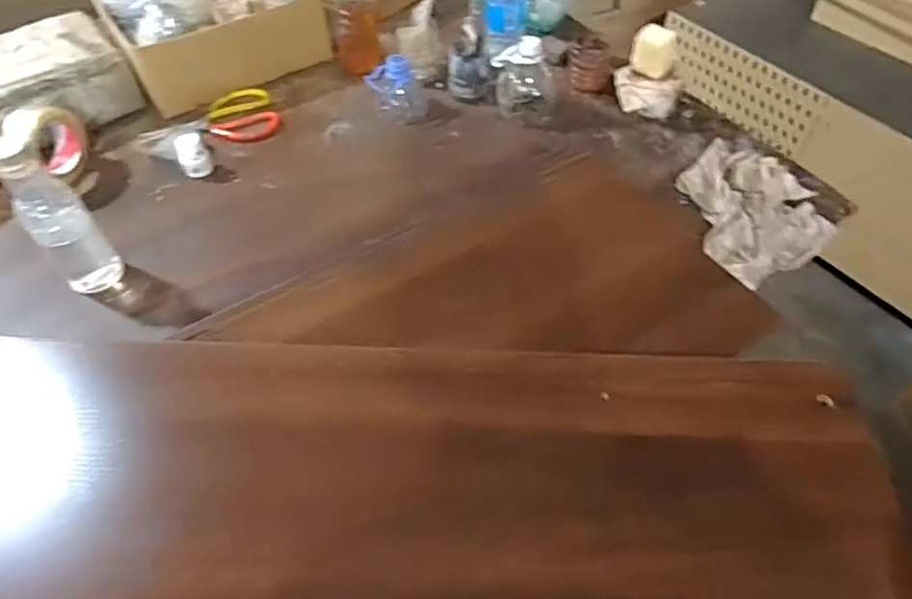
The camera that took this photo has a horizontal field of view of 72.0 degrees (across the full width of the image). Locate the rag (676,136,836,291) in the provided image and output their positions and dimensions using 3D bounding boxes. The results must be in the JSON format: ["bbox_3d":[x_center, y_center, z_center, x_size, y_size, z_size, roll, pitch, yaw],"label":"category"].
[{"bbox_3d":[0.415,-0.137,0.871,0.177,0.039,0.255,-3,52,0],"label":"rag"}]

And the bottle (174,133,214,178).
[{"bbox_3d":[-0.386,-0.211,0.922,0.044,0.052,0.038,-28,55,-18],"label":"bottle"}]

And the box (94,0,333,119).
[{"bbox_3d":[-0.412,-0.485,1.076,0.337,0.159,0.215,-23,54,-15],"label":"box"}]

